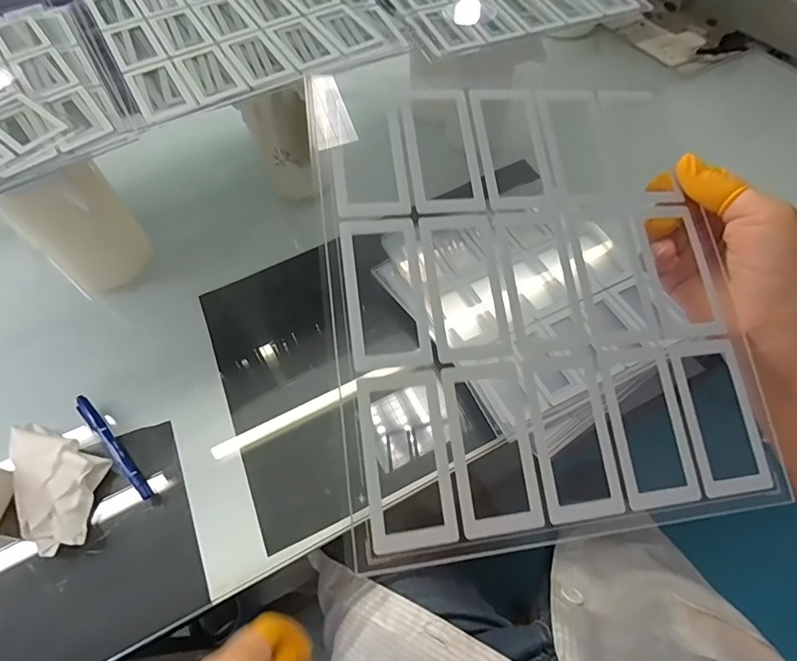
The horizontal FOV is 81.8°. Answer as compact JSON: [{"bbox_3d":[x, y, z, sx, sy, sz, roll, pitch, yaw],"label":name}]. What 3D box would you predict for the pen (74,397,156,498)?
[{"bbox_3d":[-0.280,0.113,0.453,0.139,0.015,0.013,38,66,23],"label":"pen"}]

